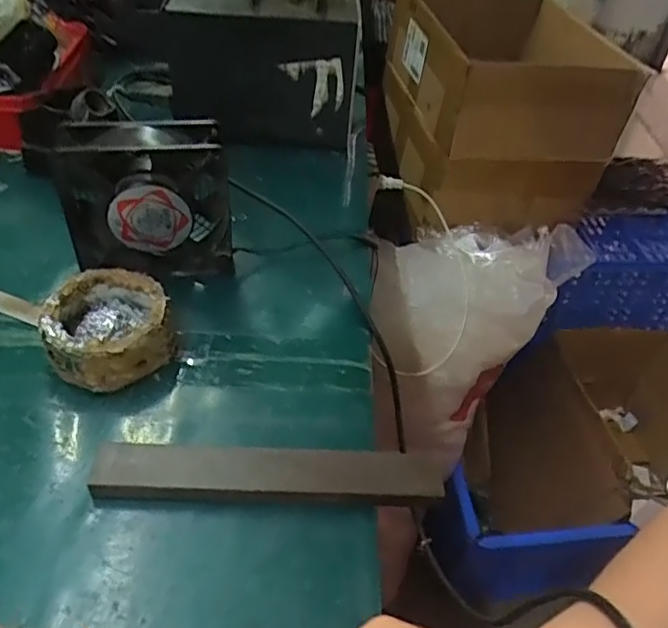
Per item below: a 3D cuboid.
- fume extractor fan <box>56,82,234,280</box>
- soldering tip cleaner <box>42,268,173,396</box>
[{"bbox_3d":[-0.145,-0.090,0.475,0.123,0.123,0.059,-10,46,-15],"label":"fume extractor fan"},{"bbox_3d":[-0.162,0.008,0.434,0.081,0.039,0.089,3,44,-3],"label":"soldering tip cleaner"}]

